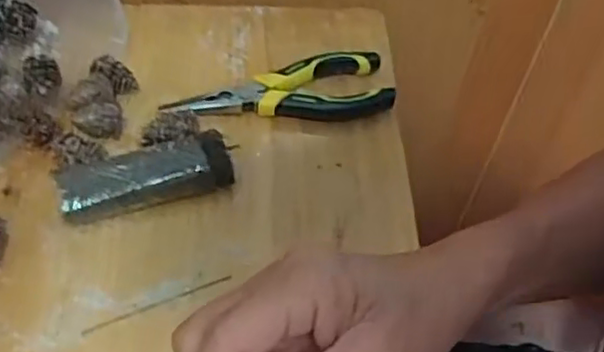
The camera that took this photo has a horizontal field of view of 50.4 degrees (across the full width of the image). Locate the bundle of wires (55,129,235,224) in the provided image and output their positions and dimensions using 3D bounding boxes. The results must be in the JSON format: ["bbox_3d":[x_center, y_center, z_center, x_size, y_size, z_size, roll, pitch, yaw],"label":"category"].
[{"bbox_3d":[-0.097,0.001,0.403,0.103,0.025,0.035,-12,55,-12],"label":"bundle of wires"}]

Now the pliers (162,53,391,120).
[{"bbox_3d":[-0.015,-0.057,0.454,0.154,0.019,0.053,-8,54,-9],"label":"pliers"}]

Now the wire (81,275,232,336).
[{"bbox_3d":[-0.082,0.072,0.367,0.086,0.004,0.004,-19,57,-17],"label":"wire"}]

